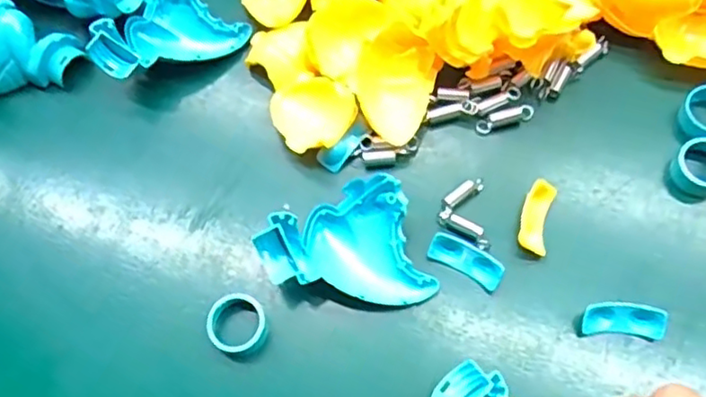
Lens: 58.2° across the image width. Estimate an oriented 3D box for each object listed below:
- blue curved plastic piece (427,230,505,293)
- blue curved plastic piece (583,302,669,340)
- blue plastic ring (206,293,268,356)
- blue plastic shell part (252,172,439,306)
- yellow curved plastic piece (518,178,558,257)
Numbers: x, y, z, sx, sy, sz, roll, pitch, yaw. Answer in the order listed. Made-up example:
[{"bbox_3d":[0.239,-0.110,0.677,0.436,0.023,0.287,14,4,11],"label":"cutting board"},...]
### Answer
[{"bbox_3d":[0.051,0.028,0.284,0.034,0.004,0.014,28,91,9],"label":"blue curved plastic piece"},{"bbox_3d":[0.115,0.052,0.270,0.032,0.011,0.012,5,66,4],"label":"blue curved plastic piece"},{"bbox_3d":[-0.050,0.056,0.279,0.025,0.012,0.025,-1,65,1],"label":"blue plastic ring"},{"bbox_3d":[-0.004,0.024,0.278,0.067,0.031,0.054,-18,66,-7],"label":"blue plastic shell part"},{"bbox_3d":[0.084,0.008,0.290,0.014,0.010,0.033,14,67,8],"label":"yellow curved plastic piece"}]

